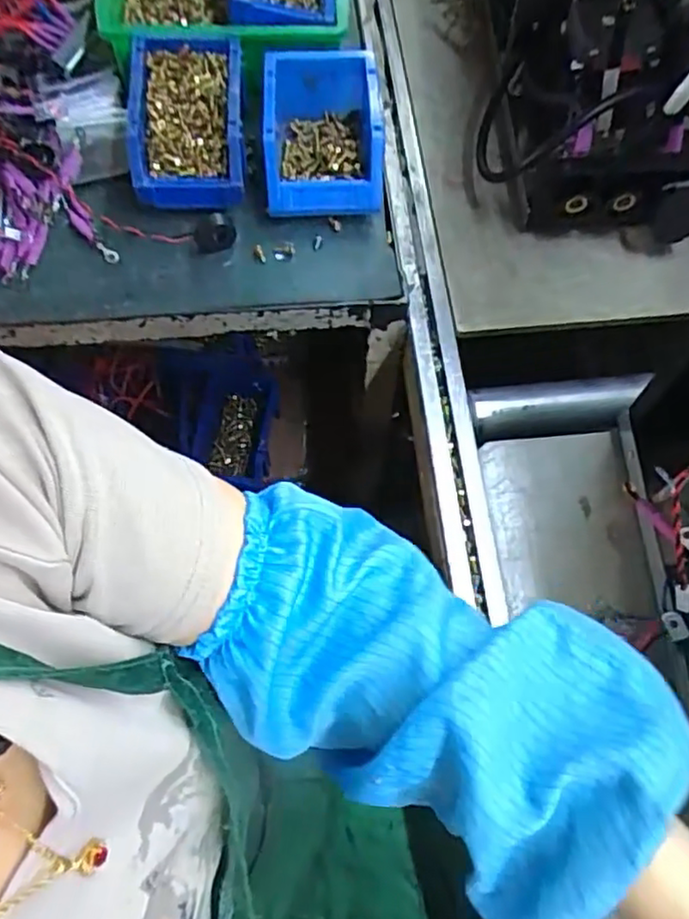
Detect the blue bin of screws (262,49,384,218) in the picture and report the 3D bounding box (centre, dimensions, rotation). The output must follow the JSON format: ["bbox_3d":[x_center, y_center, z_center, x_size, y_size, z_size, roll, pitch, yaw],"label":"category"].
[{"bbox_3d":[-0.021,-0.314,0.628,0.110,0.068,0.151,-2,67,-1],"label":"blue bin of screws"}]

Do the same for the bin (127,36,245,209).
[{"bbox_3d":[-0.152,-0.330,0.627,0.104,0.068,0.172,-2,79,-6],"label":"bin"}]

